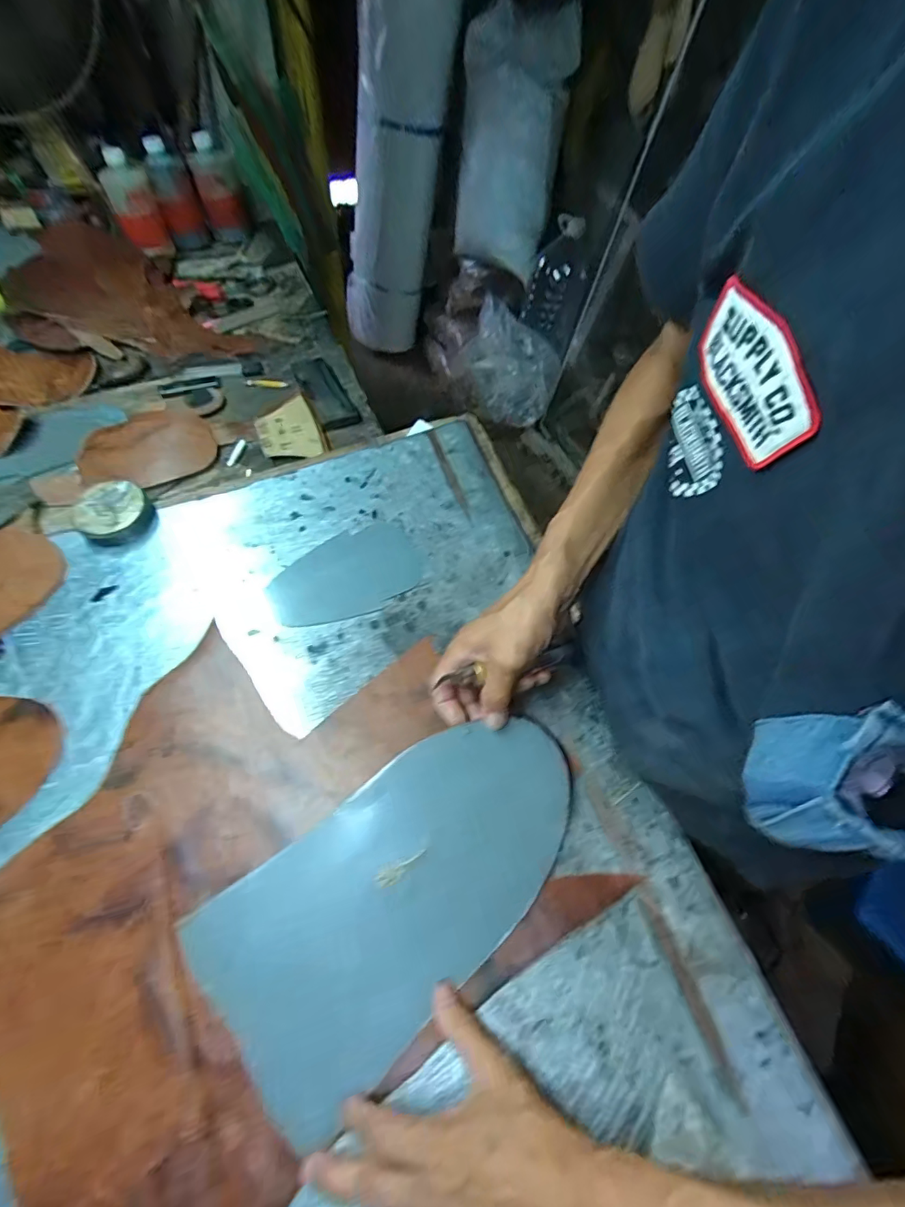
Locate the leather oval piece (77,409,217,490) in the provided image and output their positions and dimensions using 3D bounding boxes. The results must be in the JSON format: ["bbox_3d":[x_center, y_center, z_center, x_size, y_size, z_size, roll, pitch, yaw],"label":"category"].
[{"bbox_3d":[-0.396,-0.203,0.645,0.156,0.026,0.112,-15,61,-9],"label":"leather oval piece"}]

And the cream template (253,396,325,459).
[{"bbox_3d":[-0.219,-0.231,0.656,0.074,0.009,0.115,-21,62,-12],"label":"cream template"}]

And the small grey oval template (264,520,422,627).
[{"bbox_3d":[-0.117,-0.031,0.530,0.155,0.004,0.102,-20,62,-12],"label":"small grey oval template"}]

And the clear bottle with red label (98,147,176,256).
[{"bbox_3d":[-0.541,-0.679,0.850,0.058,0.141,0.068,30,60,13],"label":"clear bottle with red label"}]

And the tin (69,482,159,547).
[{"bbox_3d":[-0.374,-0.098,0.549,0.081,0.028,0.072,36,66,19],"label":"tin"}]

